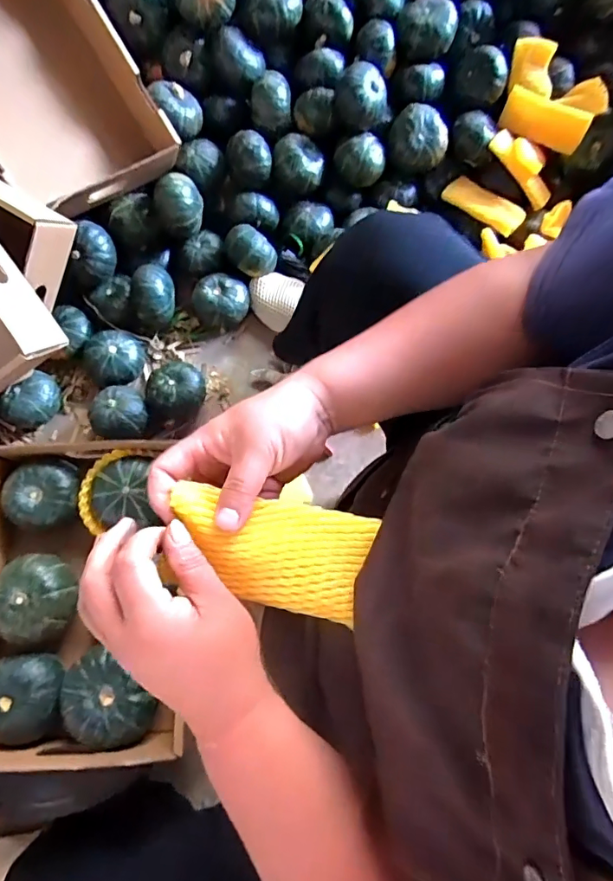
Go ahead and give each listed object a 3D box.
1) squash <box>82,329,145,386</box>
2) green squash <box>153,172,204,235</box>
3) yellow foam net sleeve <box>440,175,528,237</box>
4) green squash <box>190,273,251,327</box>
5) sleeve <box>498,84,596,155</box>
[{"bbox_3d":[-0.323,-0.140,0.811,0.092,0.061,0.089,16,75,2],"label":"squash"},{"bbox_3d":[-0.209,-0.384,0.804,0.073,0.082,0.069,-12,75,-5],"label":"green squash"},{"bbox_3d":[0.309,-0.413,0.848,0.144,0.037,0.048,38,77,8],"label":"yellow foam net sleeve"},{"bbox_3d":[-0.149,-0.242,0.845,0.094,0.071,0.079,15,75,2],"label":"green squash"},{"bbox_3d":[0.407,-0.547,0.823,0.156,0.074,0.023,16,74,-11],"label":"sleeve"}]

